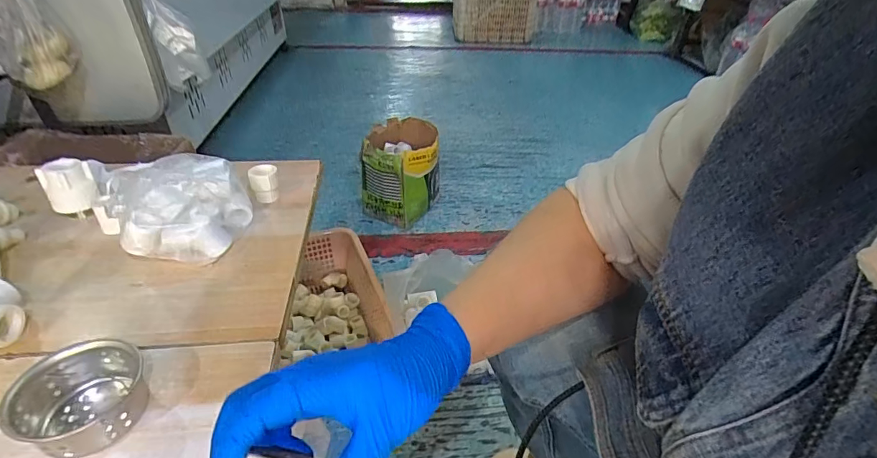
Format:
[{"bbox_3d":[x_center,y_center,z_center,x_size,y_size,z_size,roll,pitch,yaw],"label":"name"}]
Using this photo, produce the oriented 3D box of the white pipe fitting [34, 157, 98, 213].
[{"bbox_3d":[-0.415,-0.050,0.500,0.047,0.048,0.046,-25,44,-33],"label":"white pipe fitting"}]

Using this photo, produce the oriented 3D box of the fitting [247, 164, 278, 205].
[{"bbox_3d":[-0.216,-0.058,0.548,0.031,0.044,0.031,5,35,-3],"label":"fitting"}]

